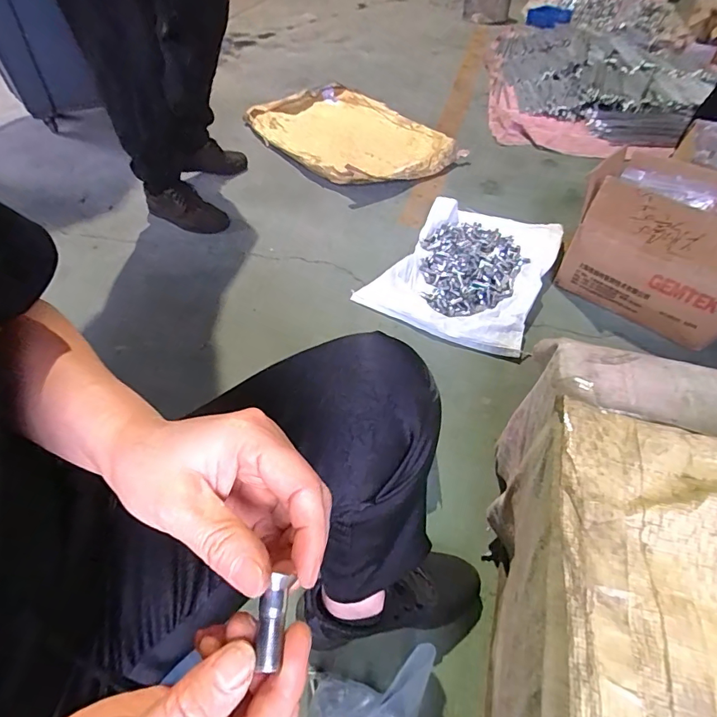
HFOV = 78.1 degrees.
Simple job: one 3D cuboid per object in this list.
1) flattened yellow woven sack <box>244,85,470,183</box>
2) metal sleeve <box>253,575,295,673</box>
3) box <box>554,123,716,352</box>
[{"bbox_3d":[-0.031,-0.833,1.607,0.541,0.064,0.769,-29,55,-24],"label":"flattened yellow woven sack"},{"bbox_3d":[-0.035,0.105,0.178,0.011,0.008,0.032,6,63,2],"label":"metal sleeve"},{"bbox_3d":[0.733,-0.249,0.971,0.331,0.241,0.414,-35,57,-28],"label":"box"}]

